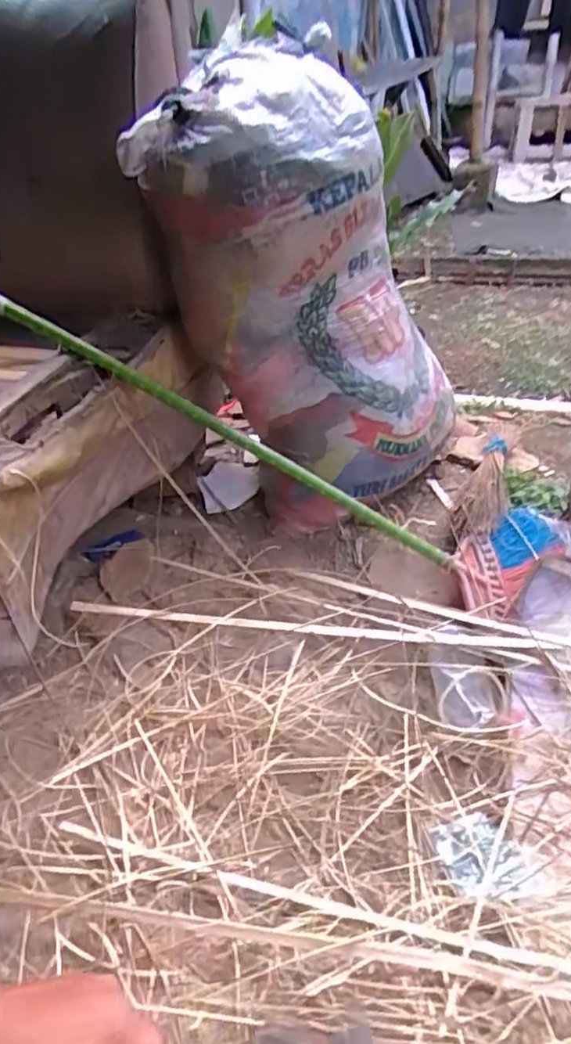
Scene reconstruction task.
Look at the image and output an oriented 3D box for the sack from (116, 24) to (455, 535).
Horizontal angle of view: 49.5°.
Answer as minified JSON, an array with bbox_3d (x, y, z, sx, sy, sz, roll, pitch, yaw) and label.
[{"bbox_3d":[0.027,-0.339,0.986,0.382,0.665,0.273,-28,38,3],"label":"sack"}]

